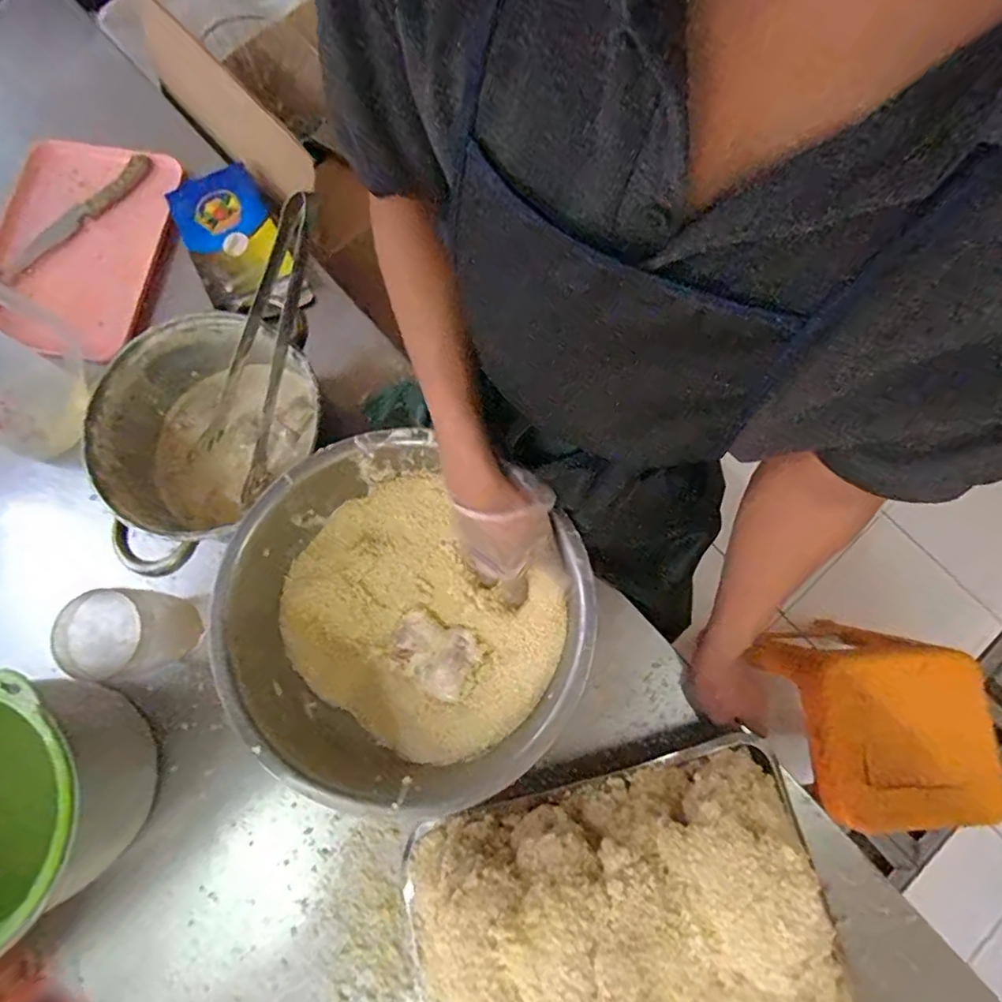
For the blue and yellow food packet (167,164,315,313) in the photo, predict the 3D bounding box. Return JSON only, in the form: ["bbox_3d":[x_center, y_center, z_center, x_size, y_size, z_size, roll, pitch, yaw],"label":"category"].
[{"bbox_3d":[-0.341,-0.333,0.691,0.114,0.031,0.219,-27,81,-6],"label":"blue and yellow food packet"}]

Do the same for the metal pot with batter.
[{"bbox_3d":[-0.294,-0.071,0.582,0.228,0.118,0.223,0,79,-1],"label":"metal pot with batter"}]

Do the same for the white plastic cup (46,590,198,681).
[{"bbox_3d":[-0.373,0.134,0.553,0.106,0.091,0.085,-7,79,-2],"label":"white plastic cup"}]

